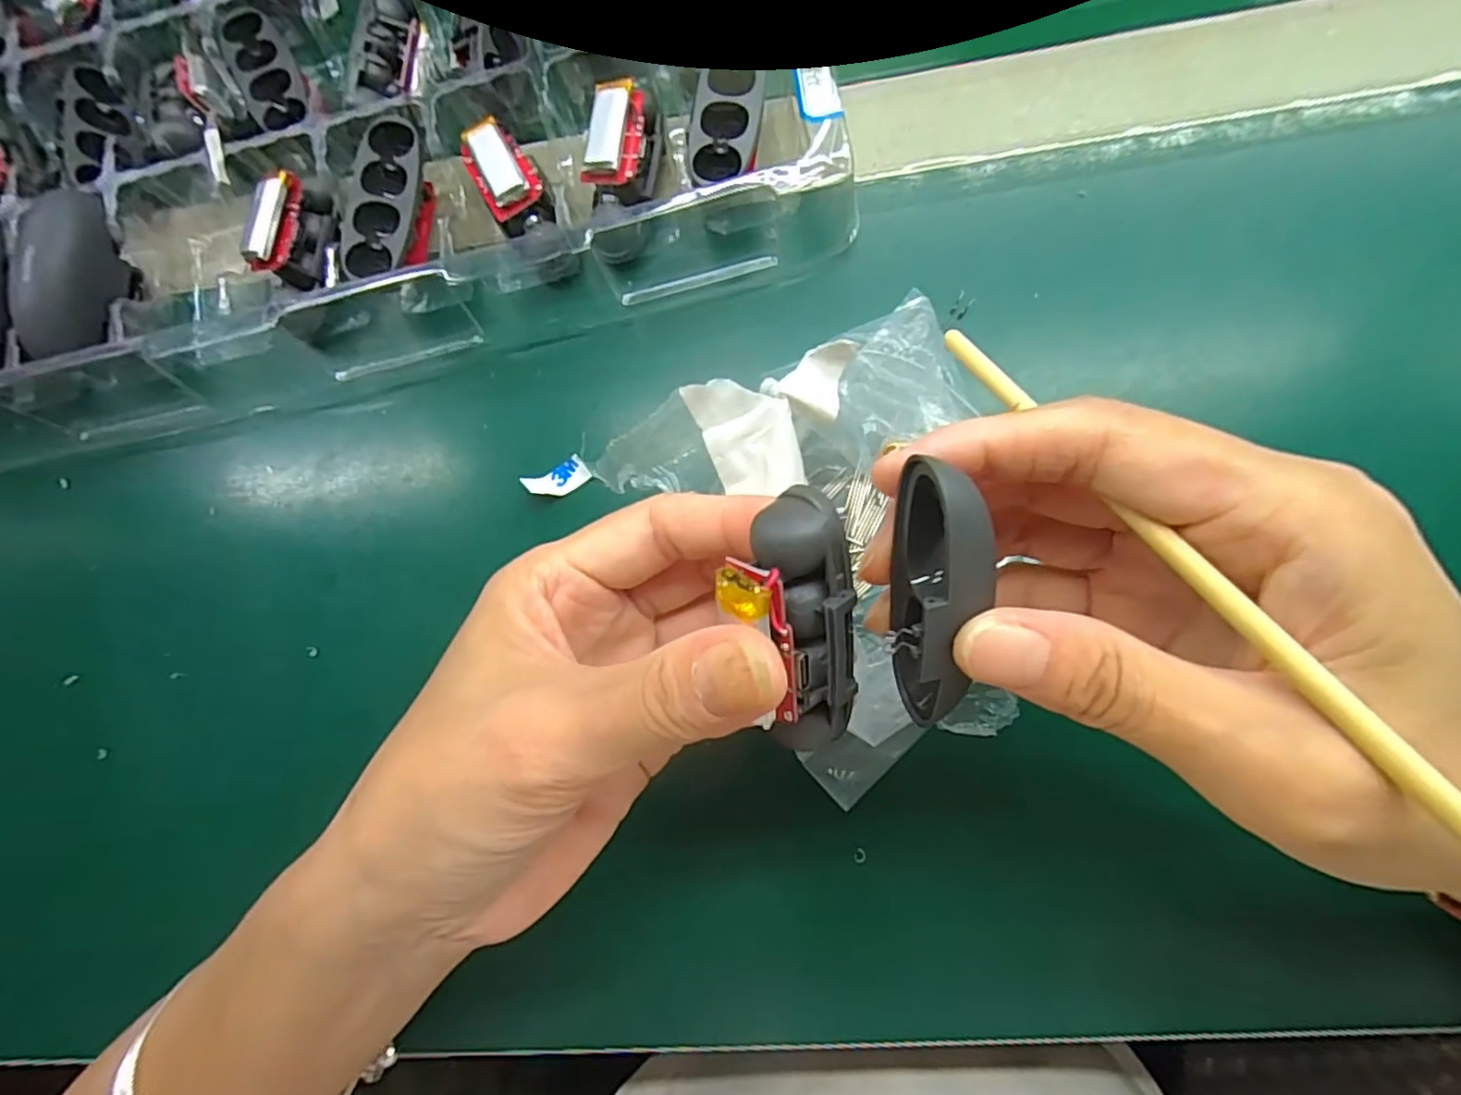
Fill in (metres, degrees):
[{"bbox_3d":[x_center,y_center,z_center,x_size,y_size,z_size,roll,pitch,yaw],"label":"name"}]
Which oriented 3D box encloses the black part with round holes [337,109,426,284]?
[{"bbox_3d":[-0.127,-0.128,0.233,0.025,0.011,0.060,2,86,-4],"label":"black part with round holes"}]

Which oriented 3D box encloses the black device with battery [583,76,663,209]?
[{"bbox_3d":[-0.039,-0.145,0.229,0.027,0.016,0.039,8,87,-18],"label":"black device with battery"}]

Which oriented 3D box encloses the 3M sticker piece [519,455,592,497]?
[{"bbox_3d":[-0.065,-0.025,0.239,0.026,0.004,0.011,-24,86,-35],"label":"3M sticker piece"}]

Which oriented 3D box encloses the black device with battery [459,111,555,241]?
[{"bbox_3d":[-0.081,-0.134,0.233,0.020,0.020,0.040,-30,81,3],"label":"black device with battery"}]

